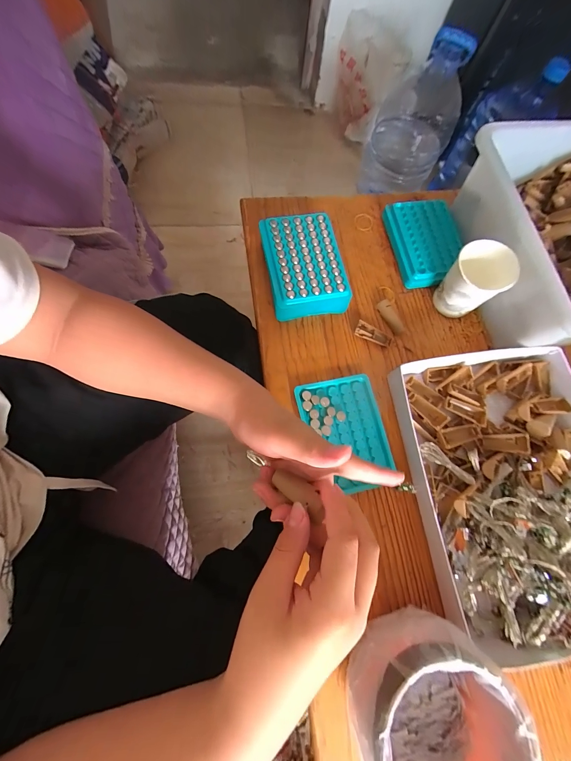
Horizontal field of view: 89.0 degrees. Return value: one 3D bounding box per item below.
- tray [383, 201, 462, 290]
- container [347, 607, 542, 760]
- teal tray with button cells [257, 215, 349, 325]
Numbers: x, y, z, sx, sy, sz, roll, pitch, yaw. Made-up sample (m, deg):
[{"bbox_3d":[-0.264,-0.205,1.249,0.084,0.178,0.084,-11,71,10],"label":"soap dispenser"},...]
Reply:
[{"bbox_3d":[0.198,-0.197,0.411,0.089,0.018,0.128,-11,78,-2],"label":"tray"},{"bbox_3d":[0.117,0.271,0.239,0.123,0.069,0.127,-12,77,-7],"label":"container"},{"bbox_3d":[0.023,-0.147,0.379,0.096,0.041,0.126,-9,76,-7],"label":"teal tray with button cells"}]

